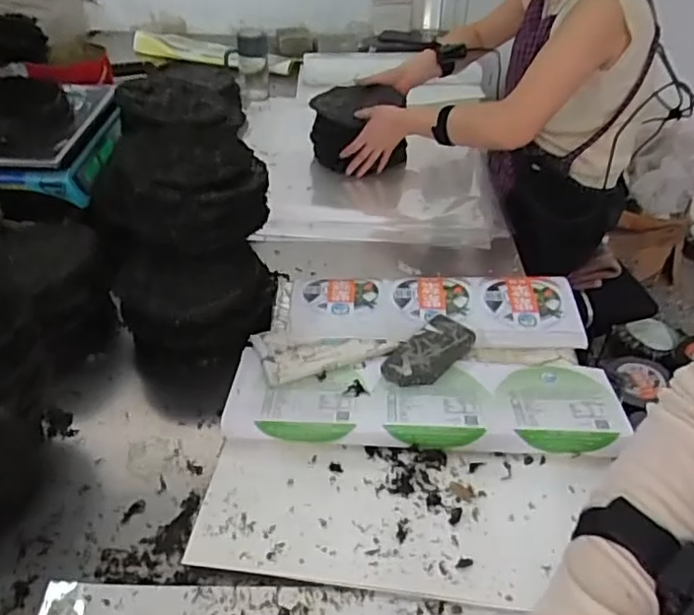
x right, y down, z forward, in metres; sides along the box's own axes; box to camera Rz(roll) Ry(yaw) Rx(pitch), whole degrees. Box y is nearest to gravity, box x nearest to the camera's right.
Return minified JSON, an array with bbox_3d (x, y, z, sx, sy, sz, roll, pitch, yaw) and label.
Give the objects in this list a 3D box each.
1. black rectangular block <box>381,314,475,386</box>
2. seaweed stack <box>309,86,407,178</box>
[{"bbox_3d":[0.118,0.059,0.867,0.070,0.017,0.149,32,49,29],"label":"black rectangular block"},{"bbox_3d":[0.024,-0.387,1.354,0.181,0.150,0.159,-15,44,-19],"label":"seaweed stack"}]

